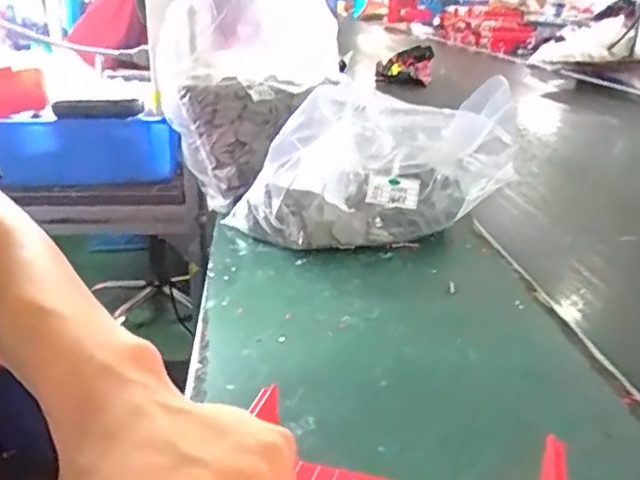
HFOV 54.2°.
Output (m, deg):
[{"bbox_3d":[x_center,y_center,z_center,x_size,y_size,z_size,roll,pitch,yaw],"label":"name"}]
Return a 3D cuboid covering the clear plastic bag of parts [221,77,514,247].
[{"bbox_3d":[0.040,-0.060,0.584,0.269,0.149,0.089,-1,22,0],"label":"clear plastic bag of parts"}]

